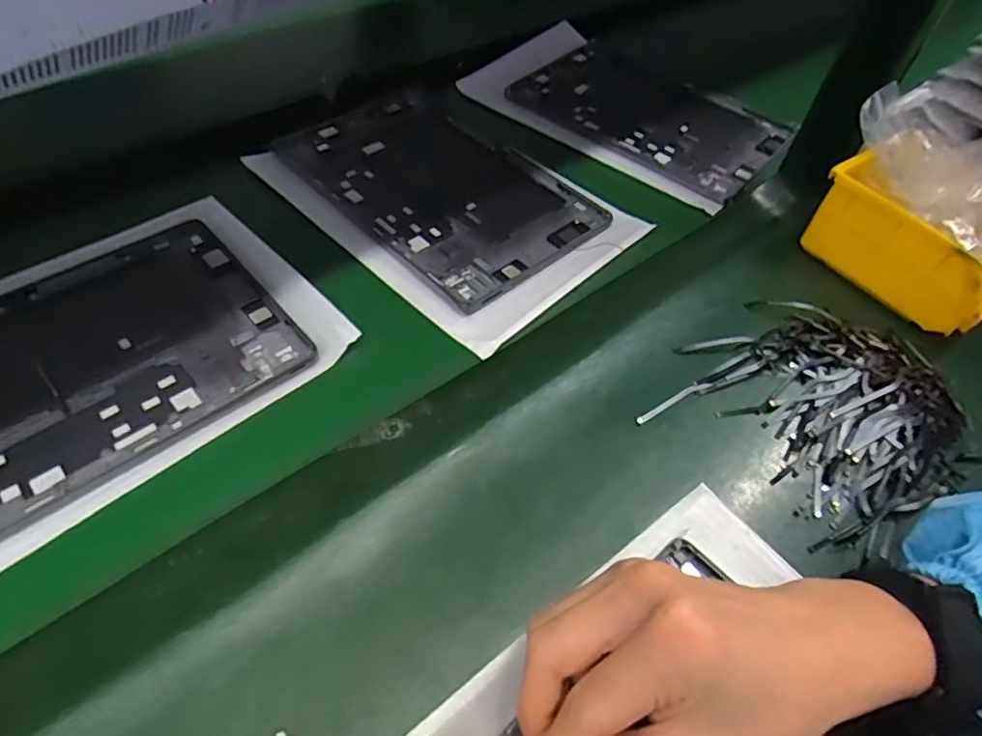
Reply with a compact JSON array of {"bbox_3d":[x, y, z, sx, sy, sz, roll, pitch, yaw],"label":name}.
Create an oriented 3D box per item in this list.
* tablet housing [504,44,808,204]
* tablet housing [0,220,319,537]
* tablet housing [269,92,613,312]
[{"bbox_3d":[0.165,-0.261,0.606,0.250,0.011,0.171,36,57,21],"label":"tablet housing"},{"bbox_3d":[-0.260,0.003,0.360,0.250,0.006,0.166,-34,62,-27],"label":"tablet housing"},{"bbox_3d":[-0.045,-0.158,0.507,0.161,0.009,0.258,-35,63,-28],"label":"tablet housing"}]

